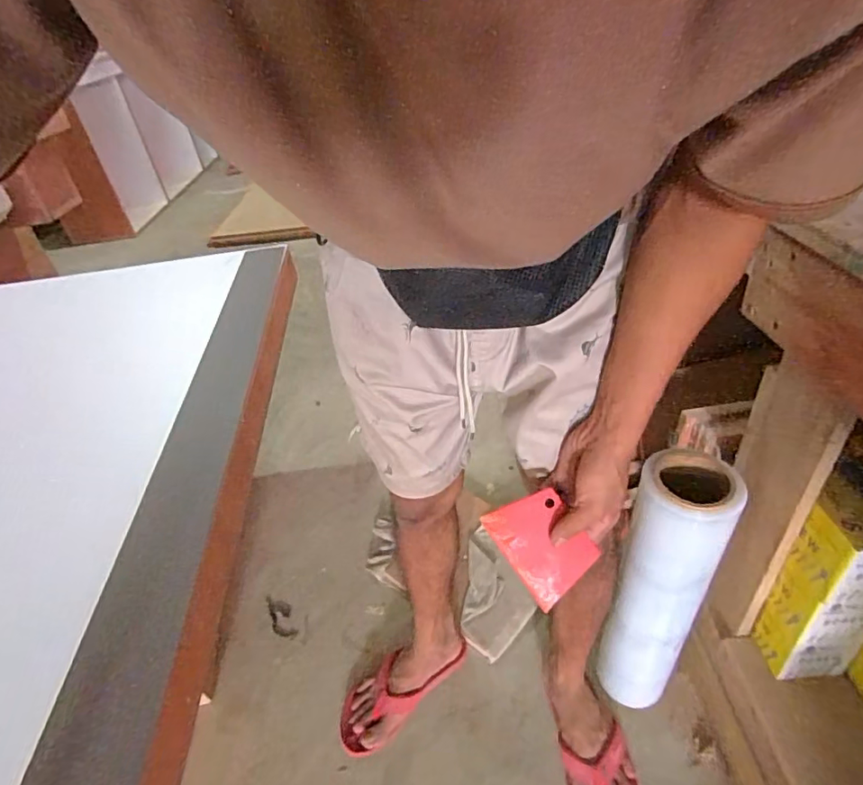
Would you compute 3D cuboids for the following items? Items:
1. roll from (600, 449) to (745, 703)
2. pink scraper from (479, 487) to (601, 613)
[{"bbox_3d":[0.325,0.300,0.750,0.109,0.493,0.106,18,44,28],"label":"roll"},{"bbox_3d":[0.113,0.155,0.534,0.082,0.009,0.106,-39,74,10],"label":"pink scraper"}]

